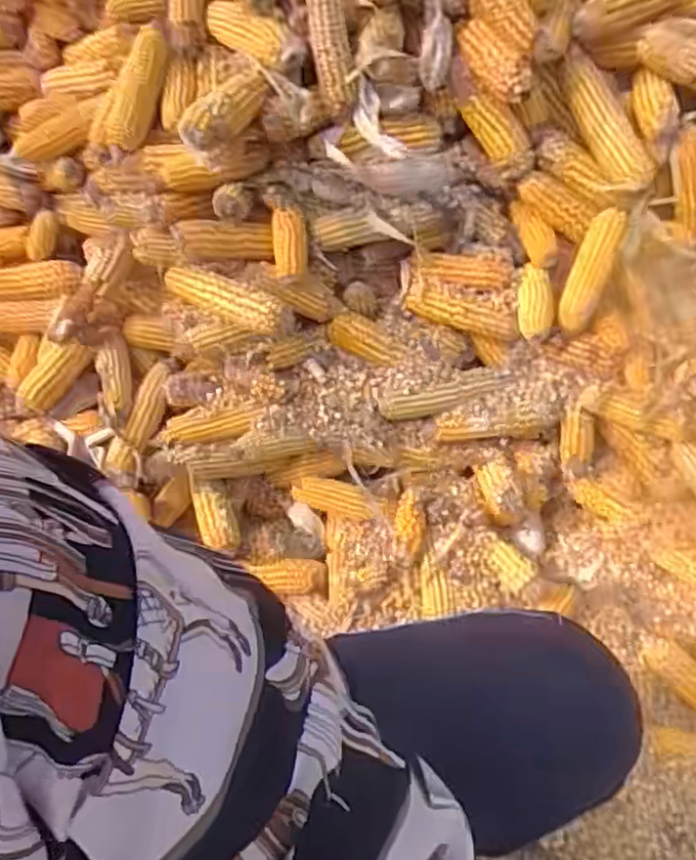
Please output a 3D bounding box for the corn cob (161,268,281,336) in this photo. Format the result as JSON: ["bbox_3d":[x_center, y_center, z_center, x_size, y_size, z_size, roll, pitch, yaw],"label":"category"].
[{"bbox_3d":[-0.160,-0.171,0.853,0.189,0.042,0.042,27,55,21],"label":"corn cob"}]

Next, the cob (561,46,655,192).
[{"bbox_3d":[0.310,-0.374,0.809,0.045,0.047,0.181,-39,100,-28],"label":"cob"}]

